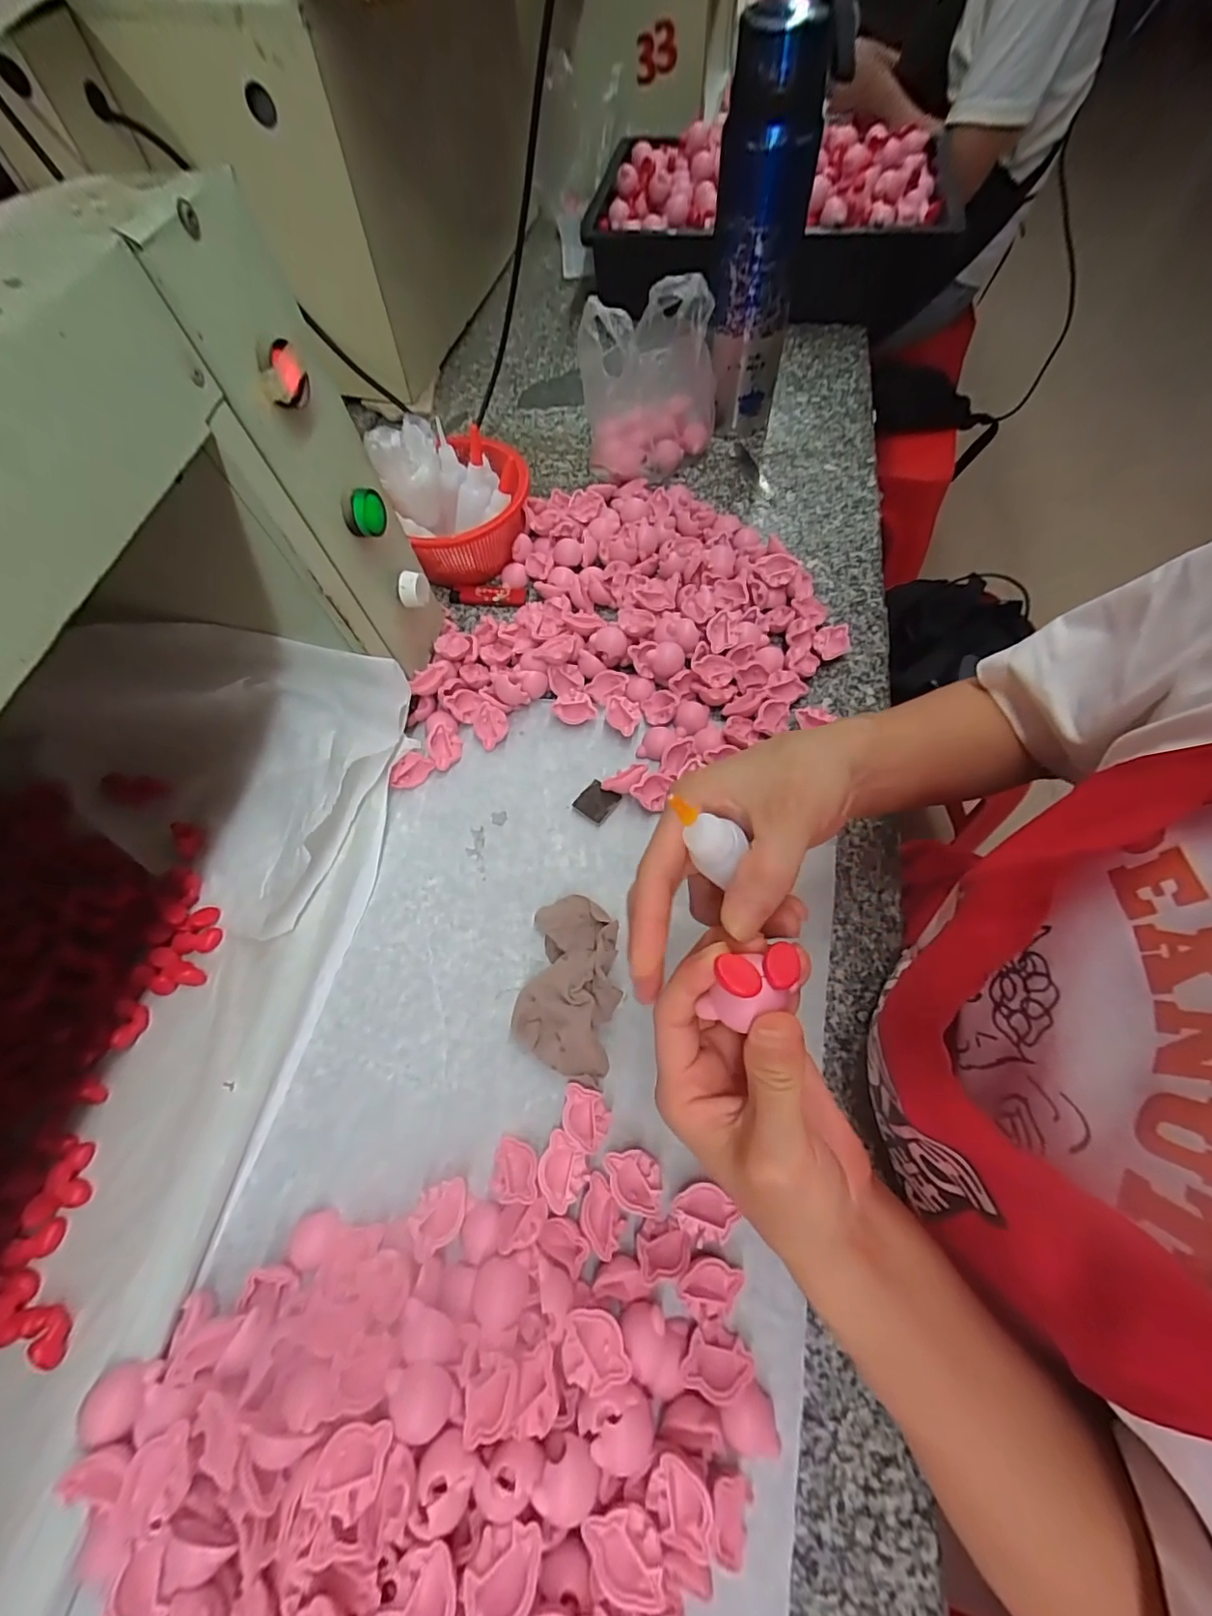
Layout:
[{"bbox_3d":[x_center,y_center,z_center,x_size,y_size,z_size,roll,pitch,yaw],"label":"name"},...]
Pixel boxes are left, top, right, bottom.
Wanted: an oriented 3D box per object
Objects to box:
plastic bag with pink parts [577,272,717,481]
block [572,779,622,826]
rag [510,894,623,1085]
[{"bbox_3d":[0.044,-0.432,0.545,0.135,0.146,0.132,1,64,4],"label":"plastic bag with pink parts"},{"bbox_3d":[-0.007,-0.004,0.418,0.028,0.009,0.029,37,71,19],"label":"block"},{"bbox_3d":[-0.023,0.113,0.353,0.061,0.023,0.108,6,64,6],"label":"rag"}]

